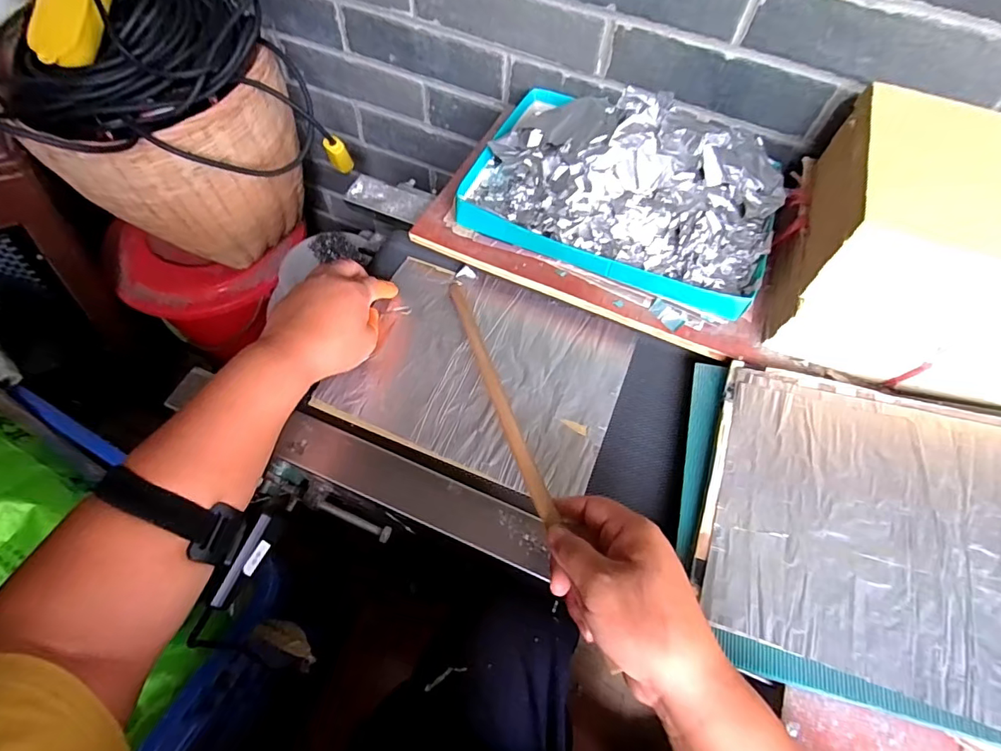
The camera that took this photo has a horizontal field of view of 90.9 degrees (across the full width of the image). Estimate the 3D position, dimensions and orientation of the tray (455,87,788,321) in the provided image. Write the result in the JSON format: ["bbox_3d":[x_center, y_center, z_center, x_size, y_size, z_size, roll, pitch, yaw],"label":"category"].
[{"bbox_3d":[0.129,-0.205,0.497,0.297,0.063,0.228,21,63,9],"label":"tray"}]

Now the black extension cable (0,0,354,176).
[{"bbox_3d":[-0.420,-0.397,0.595,0.356,0.239,0.298,-26,66,-16],"label":"black extension cable"}]

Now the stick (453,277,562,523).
[{"bbox_3d":[-0.006,0.004,0.411,0.014,0.008,0.266,-14,49,-10],"label":"stick"}]

